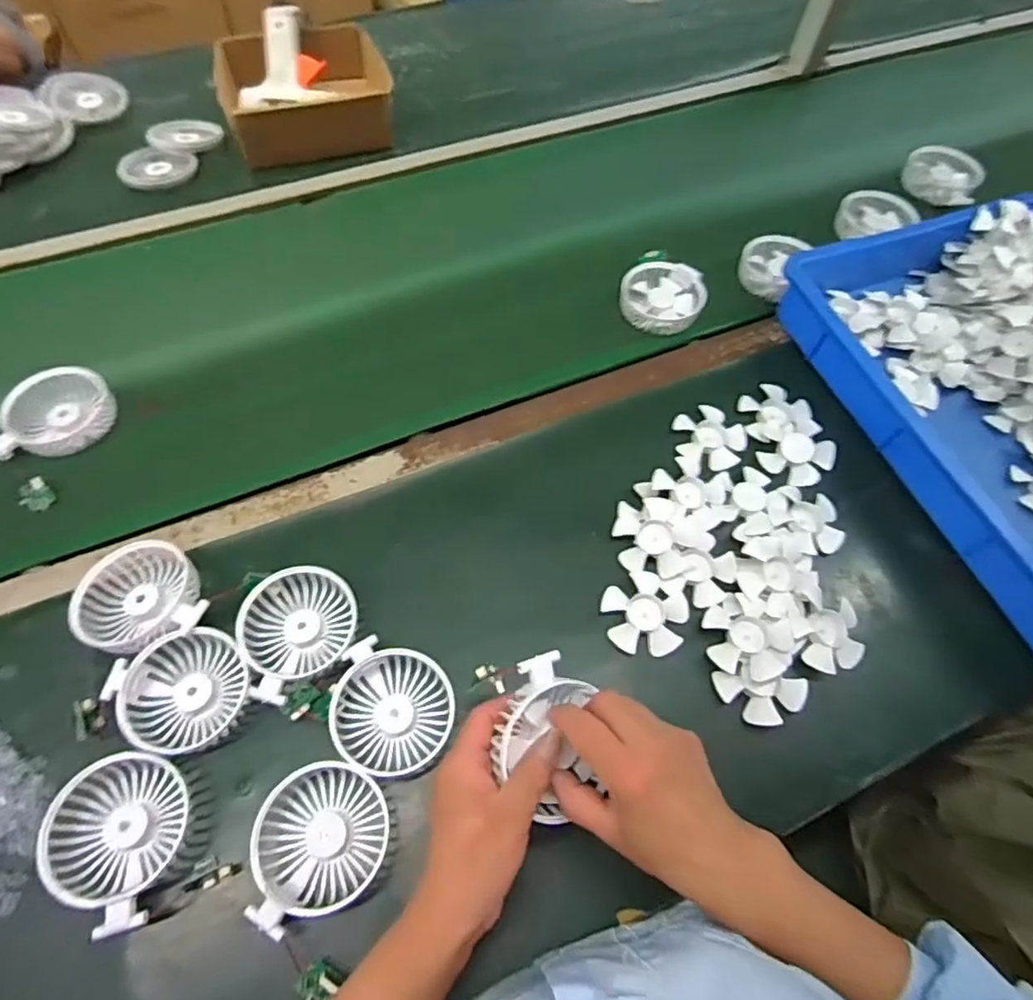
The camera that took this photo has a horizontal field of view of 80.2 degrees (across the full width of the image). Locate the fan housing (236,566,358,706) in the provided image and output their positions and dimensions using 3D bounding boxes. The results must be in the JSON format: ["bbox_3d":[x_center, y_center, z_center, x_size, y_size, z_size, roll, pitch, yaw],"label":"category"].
[{"bbox_3d":[-0.173,0.102,0.492,0.087,0.031,0.094,-21,61,-12],"label":"fan housing"}]

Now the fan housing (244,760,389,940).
[{"bbox_3d":[-0.137,0.239,0.428,0.084,0.032,0.098,-7,59,-4],"label":"fan housing"}]

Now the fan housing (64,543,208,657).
[{"bbox_3d":[-0.306,0.078,0.500,0.091,0.039,0.108,-27,63,-15],"label":"fan housing"}]

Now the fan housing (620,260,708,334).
[{"bbox_3d":[0.166,-0.231,0.701,0.092,0.027,0.093,0,59,0],"label":"fan housing"}]

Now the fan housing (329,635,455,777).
[{"bbox_3d":[-0.093,0.164,0.474,0.089,0.043,0.089,0,59,0],"label":"fan housing"}]

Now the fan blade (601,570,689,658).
[{"bbox_3d":[0.110,0.098,0.527,0.071,0.010,0.067,37,65,20],"label":"fan blade"}]

